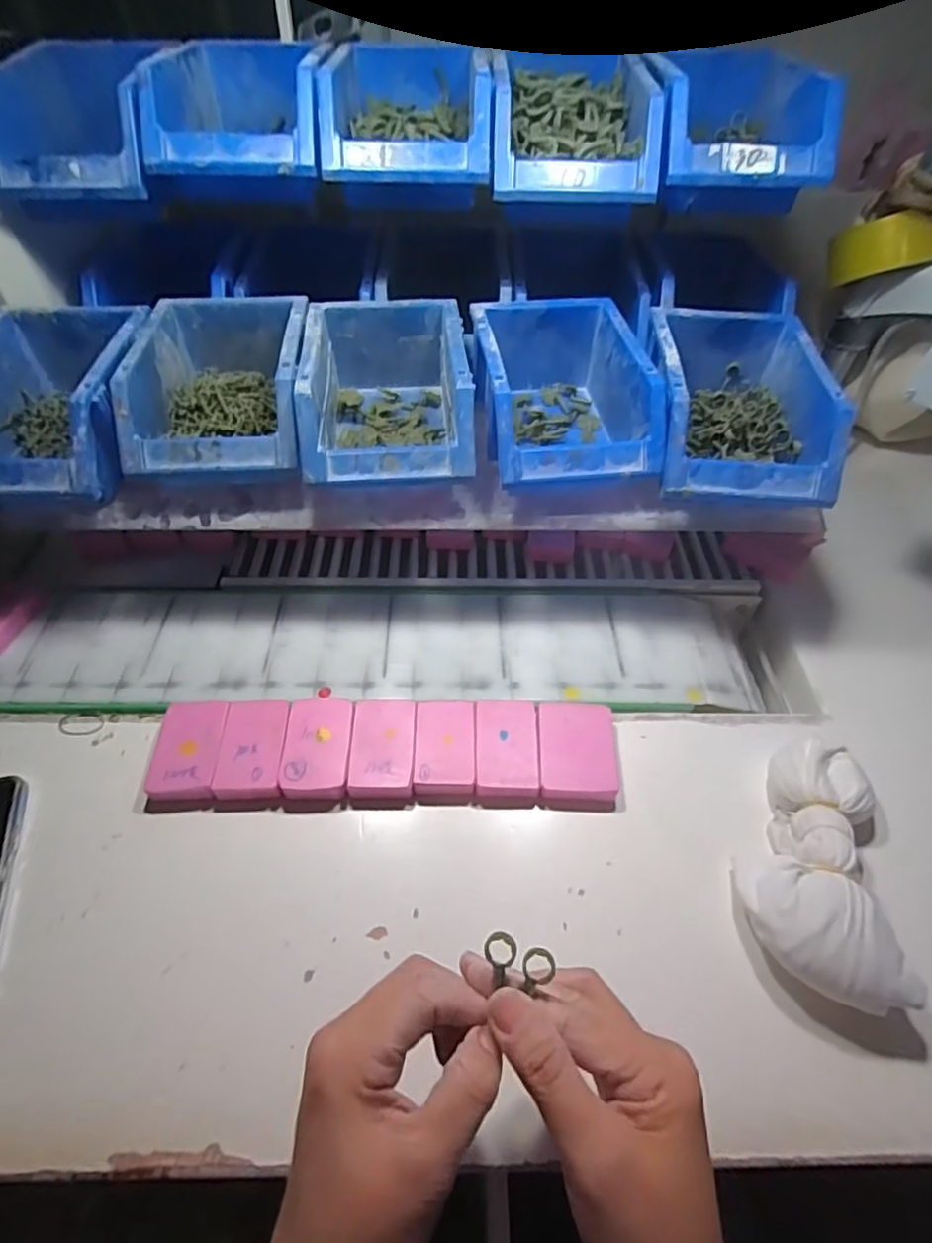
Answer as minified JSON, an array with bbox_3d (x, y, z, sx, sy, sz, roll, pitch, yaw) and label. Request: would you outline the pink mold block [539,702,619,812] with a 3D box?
[{"bbox_3d":[0.080,0.095,0.431,0.055,0.014,0.076,3,53,1],"label":"pink mold block"}]

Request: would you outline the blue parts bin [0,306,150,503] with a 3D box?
[{"bbox_3d":[-0.312,-0.164,0.451,0.125,0.072,0.177,-2,50,-3],"label":"blue parts bin"}]

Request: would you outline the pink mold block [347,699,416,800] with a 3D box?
[{"bbox_3d":[-0.059,0.091,0.428,0.044,0.016,0.071,1,53,-1],"label":"pink mold block"}]

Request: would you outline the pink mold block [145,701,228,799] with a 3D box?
[{"bbox_3d":[-0.195,0.092,0.423,0.046,0.019,0.068,-1,53,-2],"label":"pink mold block"}]

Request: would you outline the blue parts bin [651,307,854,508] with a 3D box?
[{"bbox_3d":[0.207,-0.166,0.464,0.121,0.072,0.175,4,50,2],"label":"blue parts bin"}]

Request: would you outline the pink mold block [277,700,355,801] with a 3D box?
[{"bbox_3d":[-0.105,0.091,0.427,0.045,0.018,0.075,0,53,-1],"label":"pink mold block"}]

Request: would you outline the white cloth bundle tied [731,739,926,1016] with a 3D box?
[{"bbox_3d":[0.218,0.146,0.375,0.086,0.047,0.160,10,53,6],"label":"white cloth bundle tied"}]

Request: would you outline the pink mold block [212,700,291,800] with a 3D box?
[{"bbox_3d":[-0.150,0.091,0.426,0.044,0.018,0.069,0,53,-2],"label":"pink mold block"}]

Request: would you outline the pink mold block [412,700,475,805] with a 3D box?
[{"bbox_3d":[-0.015,0.092,0.431,0.042,0.016,0.072,0,53,-1],"label":"pink mold block"}]

